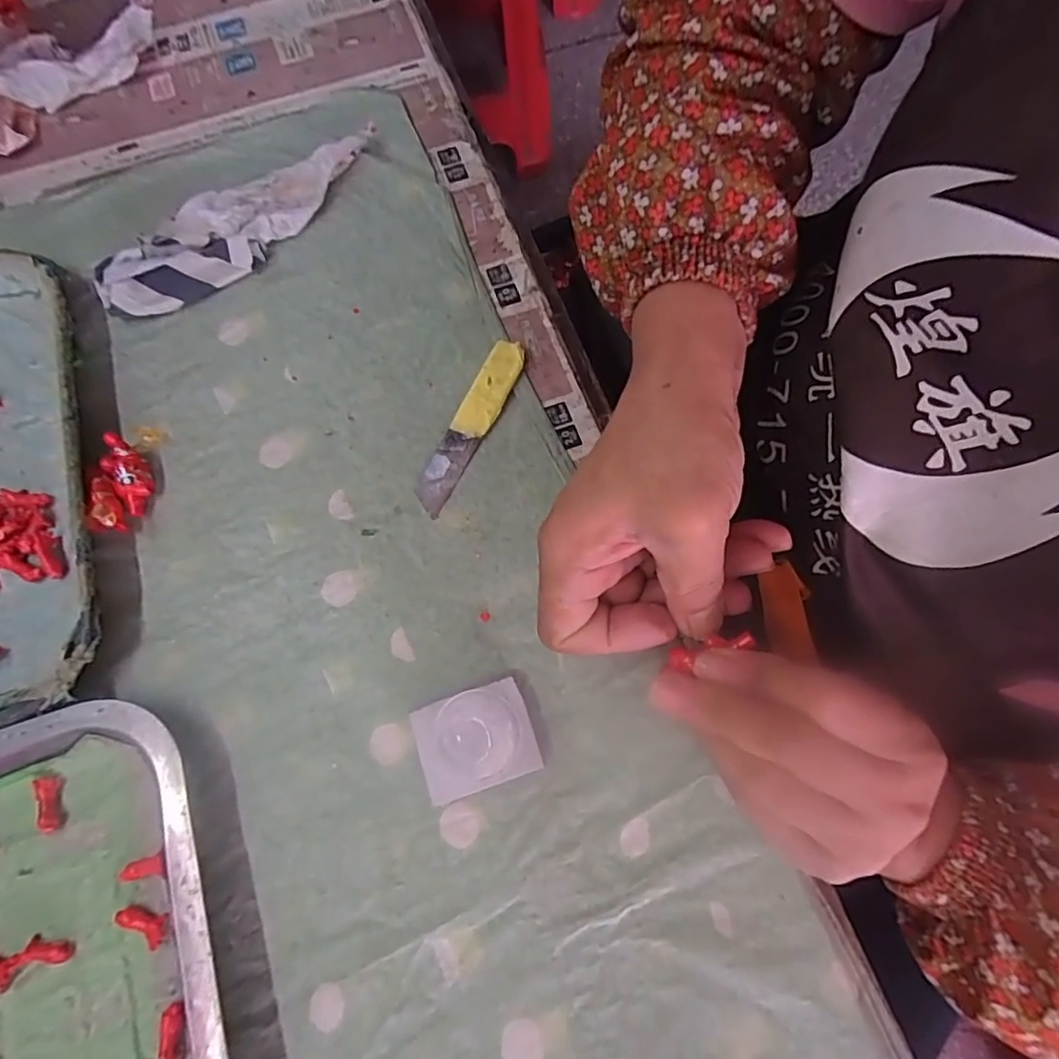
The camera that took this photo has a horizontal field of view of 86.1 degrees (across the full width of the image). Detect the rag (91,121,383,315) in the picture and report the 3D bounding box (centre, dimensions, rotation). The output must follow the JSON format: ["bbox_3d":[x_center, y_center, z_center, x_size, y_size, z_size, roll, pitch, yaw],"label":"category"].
[{"bbox_3d":[-0.170,-0.186,0.339,0.181,0.018,0.055,-40,77,-12],"label":"rag"}]

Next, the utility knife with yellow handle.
[{"bbox_3d":[-0.032,-0.056,0.301,0.020,0.008,0.103,26,74,8],"label":"utility knife with yellow handle"}]

